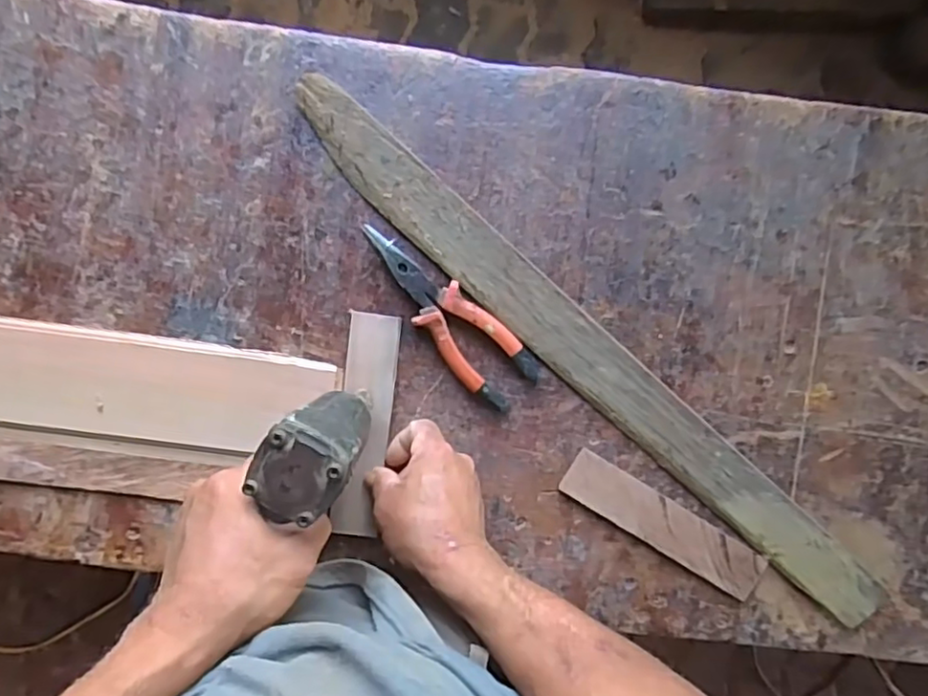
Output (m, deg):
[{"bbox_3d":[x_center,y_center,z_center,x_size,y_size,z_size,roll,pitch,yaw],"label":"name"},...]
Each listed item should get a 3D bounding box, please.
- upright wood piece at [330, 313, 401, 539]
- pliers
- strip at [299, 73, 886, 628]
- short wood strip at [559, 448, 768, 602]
[{"bbox_3d":[-0.085,0.067,0.537,0.042,0.009,0.190,7,94,0],"label":"upright wood piece"},{"bbox_3d":[-0.014,-0.029,0.526,0.055,0.021,0.182,-43,93,3],"label":"pliers"},{"bbox_3d":[0.109,0.012,0.531,0.636,0.017,0.053,41,93,-3],"label":"strip"},{"bbox_3d":[0.174,0.154,0.545,0.190,0.009,0.043,32,94,-2],"label":"short wood strip"}]

